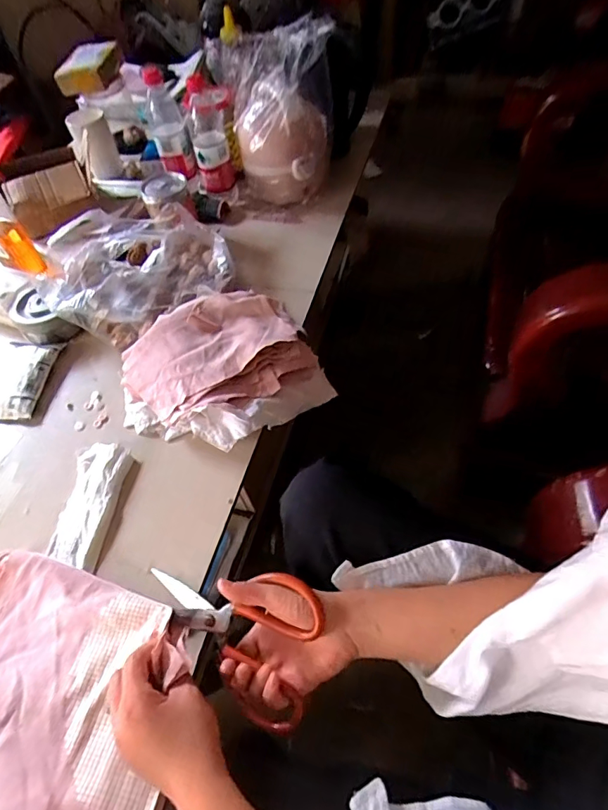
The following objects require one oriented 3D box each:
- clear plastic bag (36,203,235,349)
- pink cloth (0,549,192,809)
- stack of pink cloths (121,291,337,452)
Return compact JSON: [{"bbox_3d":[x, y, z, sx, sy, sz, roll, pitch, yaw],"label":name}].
[{"bbox_3d":[-0.288,-0.251,0.763,0.286,0.076,0.304,-26,57,-12],"label":"clear plastic bag"},{"bbox_3d":[-0.252,0.284,0.409,0.271,0.047,0.248,15,58,15],"label":"pink cloth"},{"bbox_3d":[-0.122,-0.050,0.637,0.271,0.064,0.230,-26,57,-13],"label":"stack of pink cloths"}]

